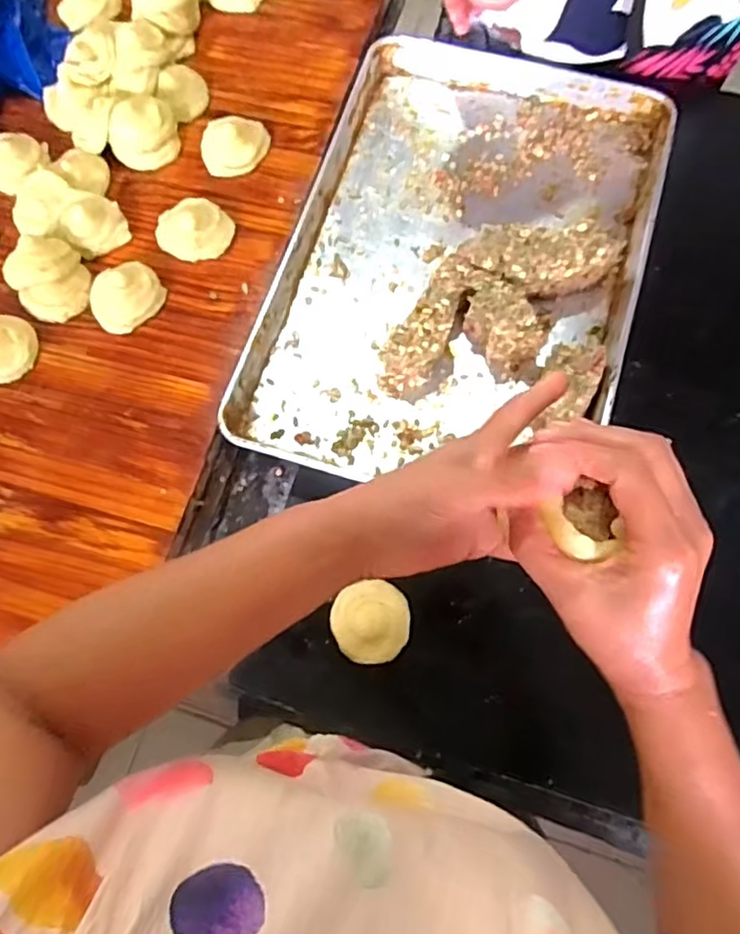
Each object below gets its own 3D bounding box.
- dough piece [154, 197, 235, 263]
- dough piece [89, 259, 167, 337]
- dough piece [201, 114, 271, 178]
[{"bbox_3d":[-0.215,-0.293,0.760,0.091,0.033,0.081,41,78,13],"label":"dough piece"},{"bbox_3d":[-0.287,-0.202,0.739,0.082,0.033,0.070,-40,75,-10],"label":"dough piece"},{"bbox_3d":[-0.172,-0.412,0.804,0.085,0.018,0.079,-1,73,2],"label":"dough piece"}]

